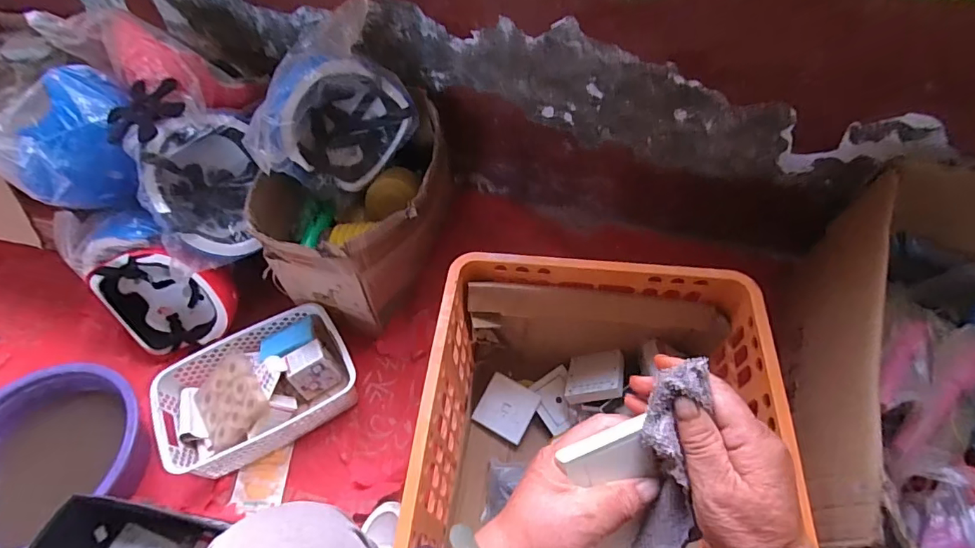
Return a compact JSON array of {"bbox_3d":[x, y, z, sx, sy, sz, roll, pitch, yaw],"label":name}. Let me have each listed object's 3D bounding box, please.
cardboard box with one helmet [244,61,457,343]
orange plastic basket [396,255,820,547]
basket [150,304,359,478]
[{"bbox_3d":[-0.215,-0.153,0.815,0.269,0.347,0.382,30,63,21],"label":"cardboard box with one helmet"},{"bbox_3d":[0.128,0.249,0.626,0.392,0.274,0.465,4,57,5],"label":"orange plastic basket"},{"bbox_3d":[-0.377,0.194,0.817,0.301,0.096,0.214,-26,59,-14],"label":"basket"}]

